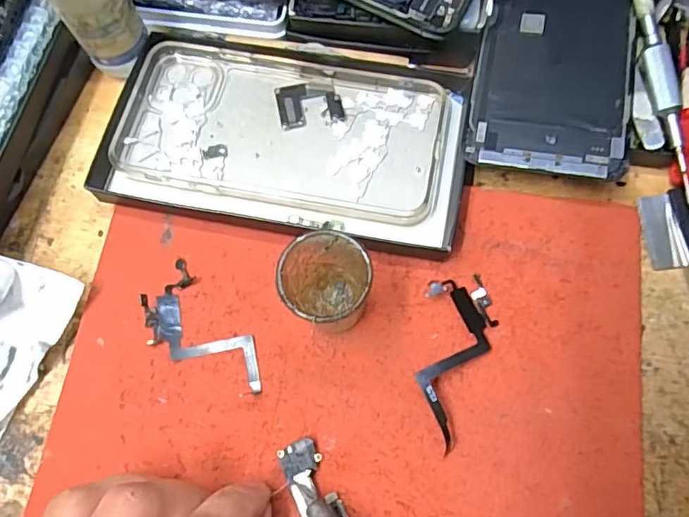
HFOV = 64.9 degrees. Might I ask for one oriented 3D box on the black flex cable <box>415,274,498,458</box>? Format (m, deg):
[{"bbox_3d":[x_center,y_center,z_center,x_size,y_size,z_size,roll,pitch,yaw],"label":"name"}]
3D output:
[{"bbox_3d":[0.049,0.043,0.237,0.031,0.014,0.075,9,74,5],"label":"black flex cable"}]

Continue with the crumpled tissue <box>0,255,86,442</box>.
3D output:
[{"bbox_3d":[-0.162,0.033,0.241,0.051,0.033,0.076,27,76,9],"label":"crumpled tissue"}]

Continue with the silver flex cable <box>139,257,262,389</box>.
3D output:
[{"bbox_3d":[-0.066,0.036,0.249,0.033,0.004,0.070,-43,77,-10],"label":"silver flex cable"}]

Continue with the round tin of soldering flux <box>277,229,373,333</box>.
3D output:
[{"bbox_3d":[-0.007,0.010,0.231,0.035,0.048,0.032,-1,74,2],"label":"round tin of soldering flux"}]

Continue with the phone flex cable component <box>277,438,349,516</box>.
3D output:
[{"bbox_3d":[-0.014,0.096,0.227,0.018,0.006,0.039,-26,74,-5],"label":"phone flex cable component"}]

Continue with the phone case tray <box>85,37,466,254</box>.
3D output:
[{"bbox_3d":[-0.028,-0.062,0.272,0.172,0.012,0.094,9,74,5],"label":"phone case tray"}]

